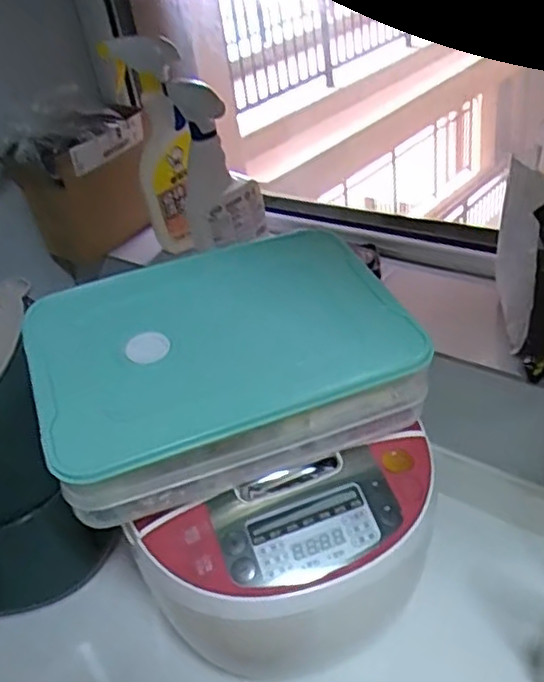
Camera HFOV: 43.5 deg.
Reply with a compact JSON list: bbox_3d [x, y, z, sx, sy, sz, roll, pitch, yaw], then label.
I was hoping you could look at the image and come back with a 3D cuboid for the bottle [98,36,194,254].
[{"bbox_3d":[-0.143,-0.243,0.856,0.078,0.252,0.089,-17,35,-11],"label":"bottle"}]

